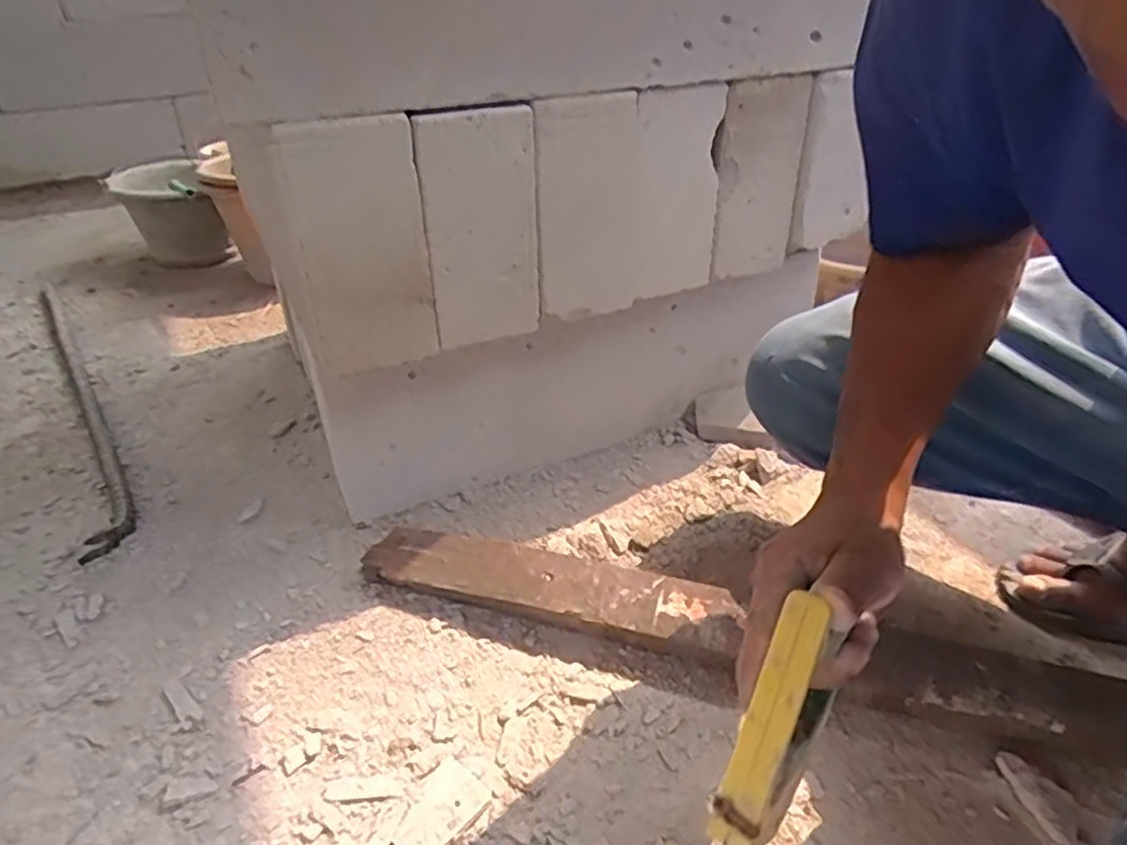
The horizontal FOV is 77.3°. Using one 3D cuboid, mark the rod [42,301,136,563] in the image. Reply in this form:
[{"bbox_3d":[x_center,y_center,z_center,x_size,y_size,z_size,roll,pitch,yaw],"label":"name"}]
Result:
[{"bbox_3d":[-0.681,-0.050,0.976,0.059,0.032,0.794,-23,39,-28],"label":"rod"}]

